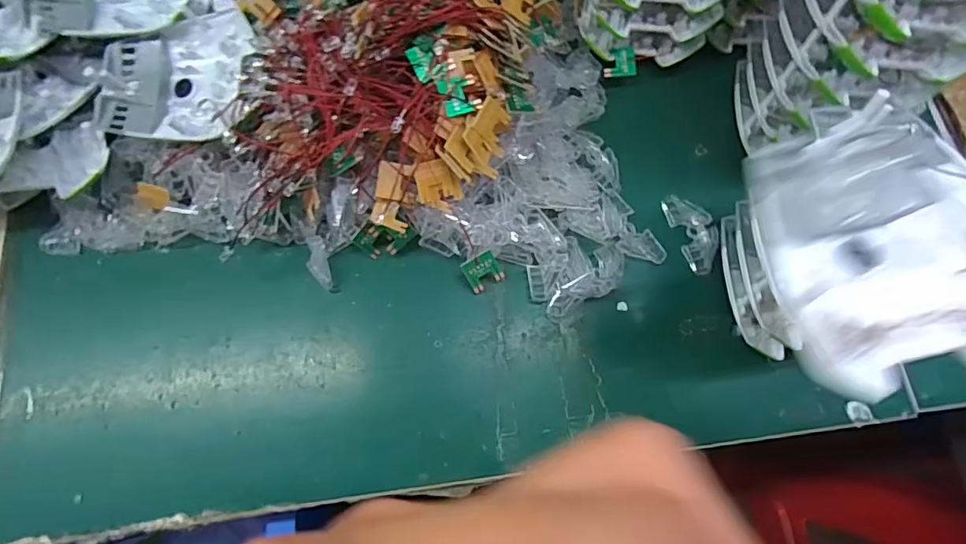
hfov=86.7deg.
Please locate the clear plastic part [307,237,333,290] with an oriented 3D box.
[{"bbox_3d":[-0.116,-0.006,0.359,0.015,0.007,0.037,-12,101,-7],"label":"clear plastic part"}]

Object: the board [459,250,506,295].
[{"bbox_3d":[0.000,-0.001,0.367,0.025,0.004,0.026,-29,115,-2],"label":"board"}]

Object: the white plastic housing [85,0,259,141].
[{"bbox_3d":[-0.206,-0.138,0.352,0.117,0.033,0.098,8,73,-3],"label":"white plastic housing"}]

